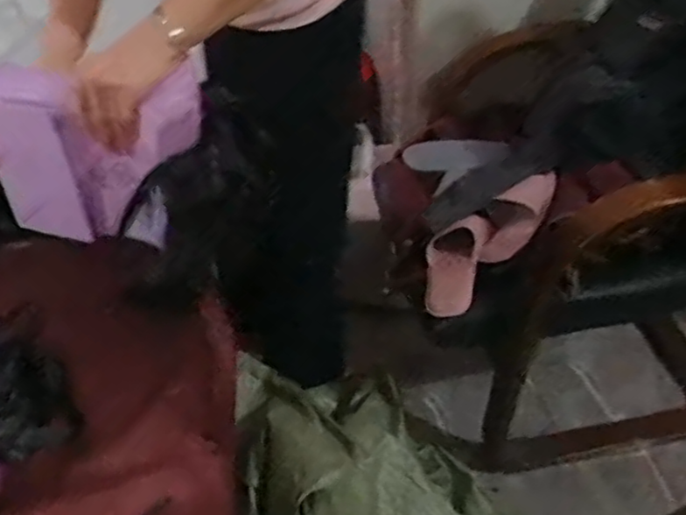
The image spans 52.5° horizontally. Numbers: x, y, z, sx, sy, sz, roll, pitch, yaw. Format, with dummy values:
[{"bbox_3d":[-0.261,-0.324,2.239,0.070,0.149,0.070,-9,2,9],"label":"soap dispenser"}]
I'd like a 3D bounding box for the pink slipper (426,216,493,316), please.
[{"bbox_3d":[0.212,0.020,1.294,0.100,0.209,0.072,25,13,29],"label":"pink slipper"}]

